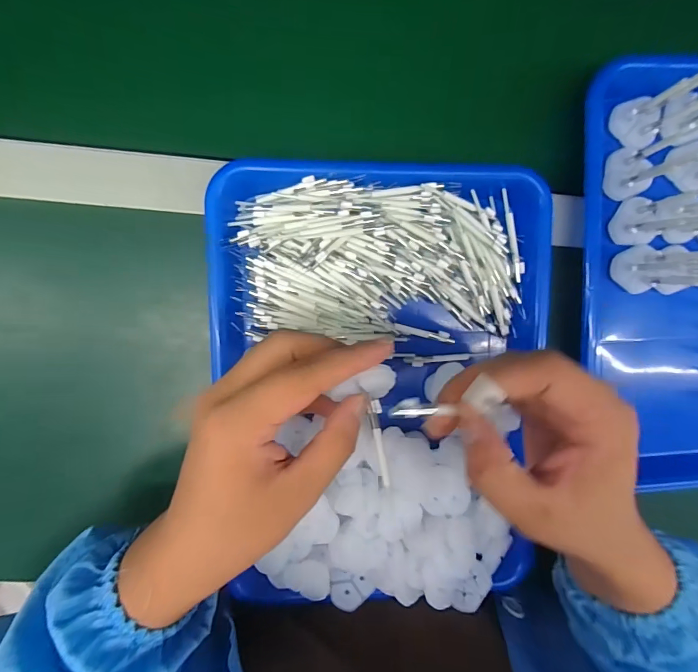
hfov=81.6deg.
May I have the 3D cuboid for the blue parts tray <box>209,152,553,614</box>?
[{"bbox_3d":[0.025,0.045,0.303,0.247,0.044,0.340,0,97,-6],"label":"blue parts tray"}]

